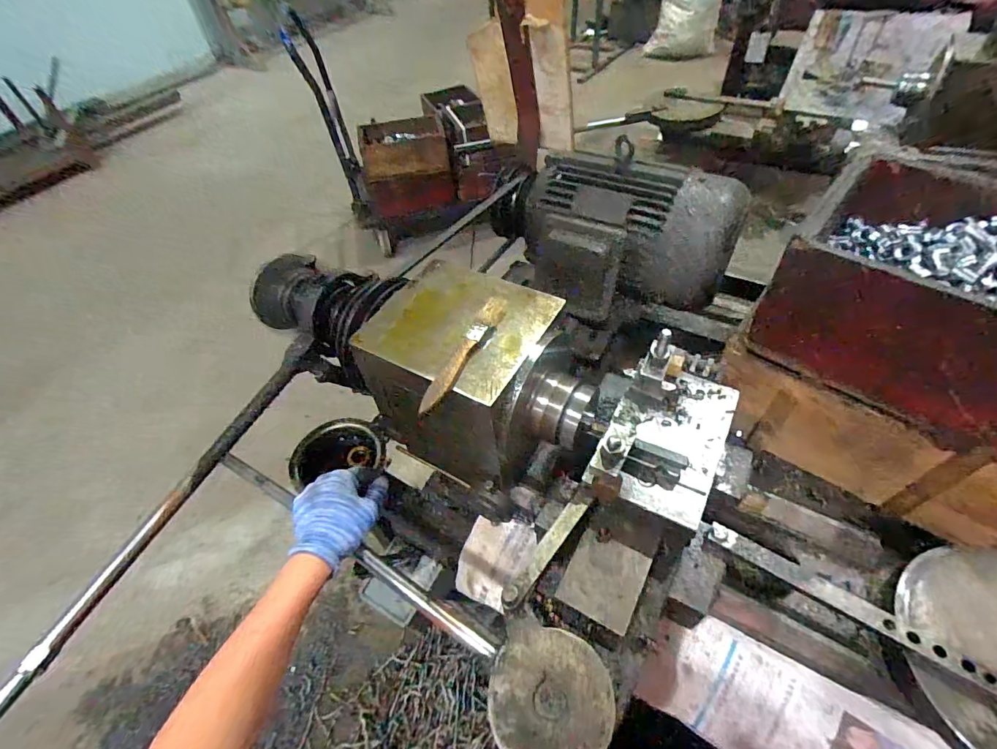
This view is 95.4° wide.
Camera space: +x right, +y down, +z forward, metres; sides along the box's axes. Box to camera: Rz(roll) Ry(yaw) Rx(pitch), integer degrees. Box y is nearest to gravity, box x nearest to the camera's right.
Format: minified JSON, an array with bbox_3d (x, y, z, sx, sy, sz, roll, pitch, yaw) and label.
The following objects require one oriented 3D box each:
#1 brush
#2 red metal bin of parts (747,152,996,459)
[{"bbox_3d":[-0.030,-0.021,0.427,0.022,0.013,0.146,19,54,20],"label":"brush"},{"bbox_3d":[0.508,-0.069,0.494,0.333,0.149,0.240,36,61,29],"label":"red metal bin of parts"}]

